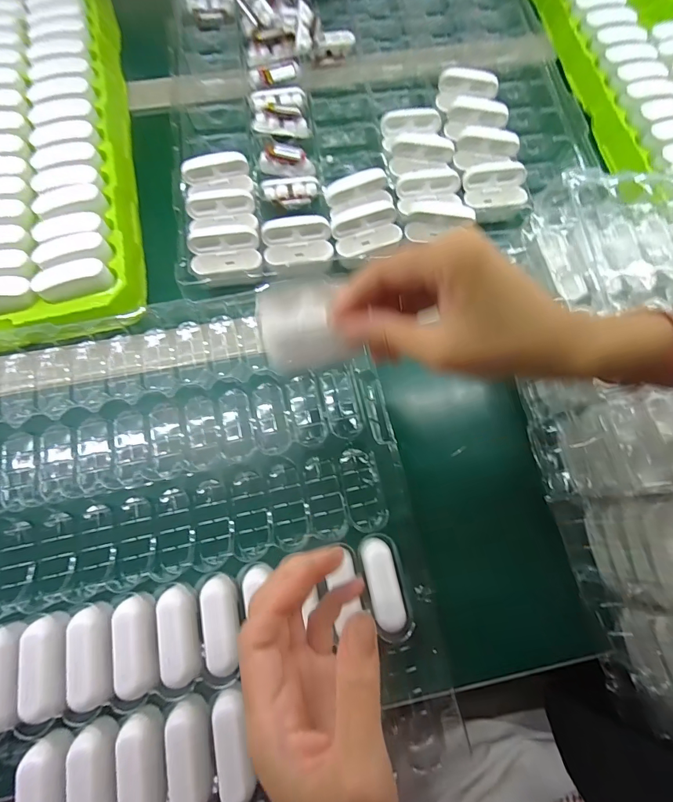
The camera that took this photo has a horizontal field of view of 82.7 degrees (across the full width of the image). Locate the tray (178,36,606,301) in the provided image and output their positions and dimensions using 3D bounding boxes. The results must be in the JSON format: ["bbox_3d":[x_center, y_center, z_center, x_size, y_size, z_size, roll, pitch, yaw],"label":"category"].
[{"bbox_3d":[0.047,-0.288,0.434,0.483,0.048,0.303,-19,73,-7],"label":"tray"}]

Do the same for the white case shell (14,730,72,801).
[{"bbox_3d":[-0.186,0.252,0.246,0.029,0.018,0.065,-8,72,-3],"label":"white case shell"}]

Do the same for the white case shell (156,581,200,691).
[{"bbox_3d":[-0.112,0.165,0.272,0.027,0.013,0.062,-13,73,-5],"label":"white case shell"}]

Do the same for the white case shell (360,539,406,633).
[{"bbox_3d":[0.034,0.138,0.291,0.022,0.025,0.062,-12,73,-5],"label":"white case shell"}]

